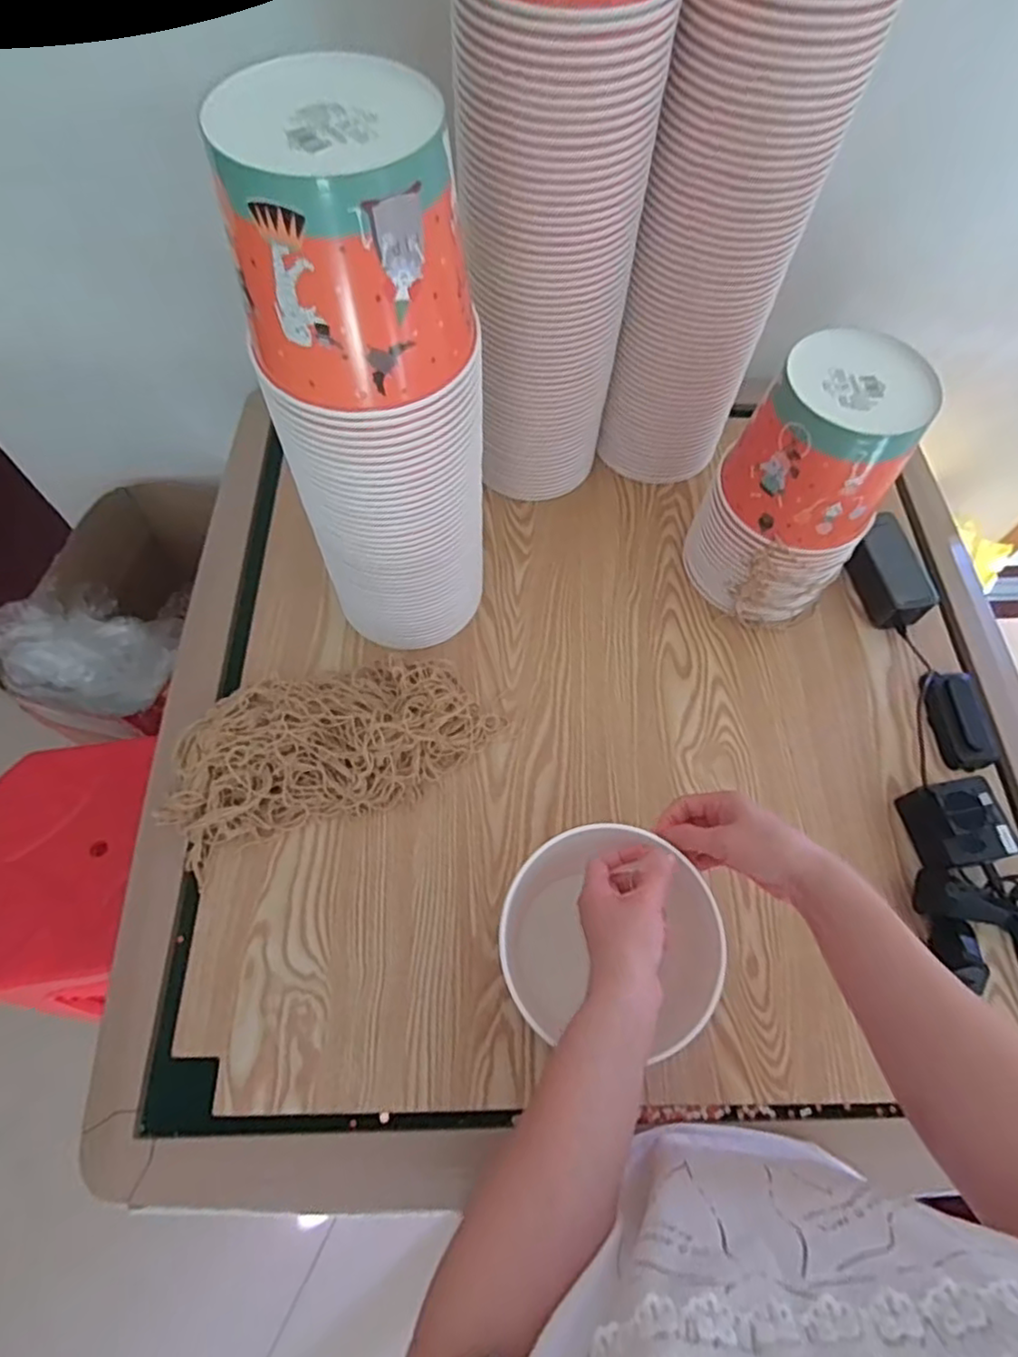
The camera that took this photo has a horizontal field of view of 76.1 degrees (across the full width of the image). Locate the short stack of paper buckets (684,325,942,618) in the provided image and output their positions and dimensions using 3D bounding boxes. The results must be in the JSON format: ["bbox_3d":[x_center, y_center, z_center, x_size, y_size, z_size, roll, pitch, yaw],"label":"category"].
[{"bbox_3d":[0.290,-0.181,0.657,0.150,0.260,0.140,36,69,13],"label":"short stack of paper buckets"}]

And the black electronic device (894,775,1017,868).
[{"bbox_3d":[0.425,0.140,0.624,0.069,0.061,0.076,-9,66,-6],"label":"black electronic device"}]

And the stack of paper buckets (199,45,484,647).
[{"bbox_3d":[-0.101,-0.189,0.544,0.154,0.445,0.142,-10,64,-8],"label":"stack of paper buckets"}]

